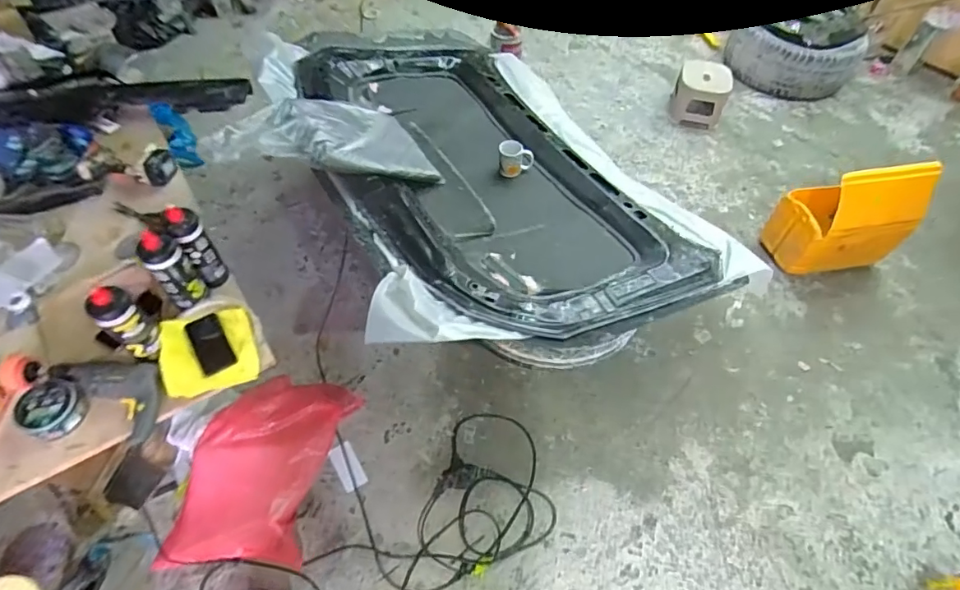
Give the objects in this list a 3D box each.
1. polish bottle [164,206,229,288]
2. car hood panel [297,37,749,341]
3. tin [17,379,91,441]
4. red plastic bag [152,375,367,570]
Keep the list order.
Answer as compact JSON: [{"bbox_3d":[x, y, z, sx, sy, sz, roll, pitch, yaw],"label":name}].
[{"bbox_3d":[-0.714,-0.119,1.259,0.080,0.244,0.077,-35,63,-22],"label":"polish bottle"},{"bbox_3d":[-0.056,-0.444,1.670,0.900,0.148,1.641,-20,55,-30],"label":"car hood panel"},{"bbox_3d":[-0.967,0.259,1.118,0.133,0.048,0.124,0,56,-1],"label":"tin"},{"bbox_3d":[-0.614,0.474,1.400,0.358,0.144,0.535,9,56,8],"label":"red plastic bag"}]

